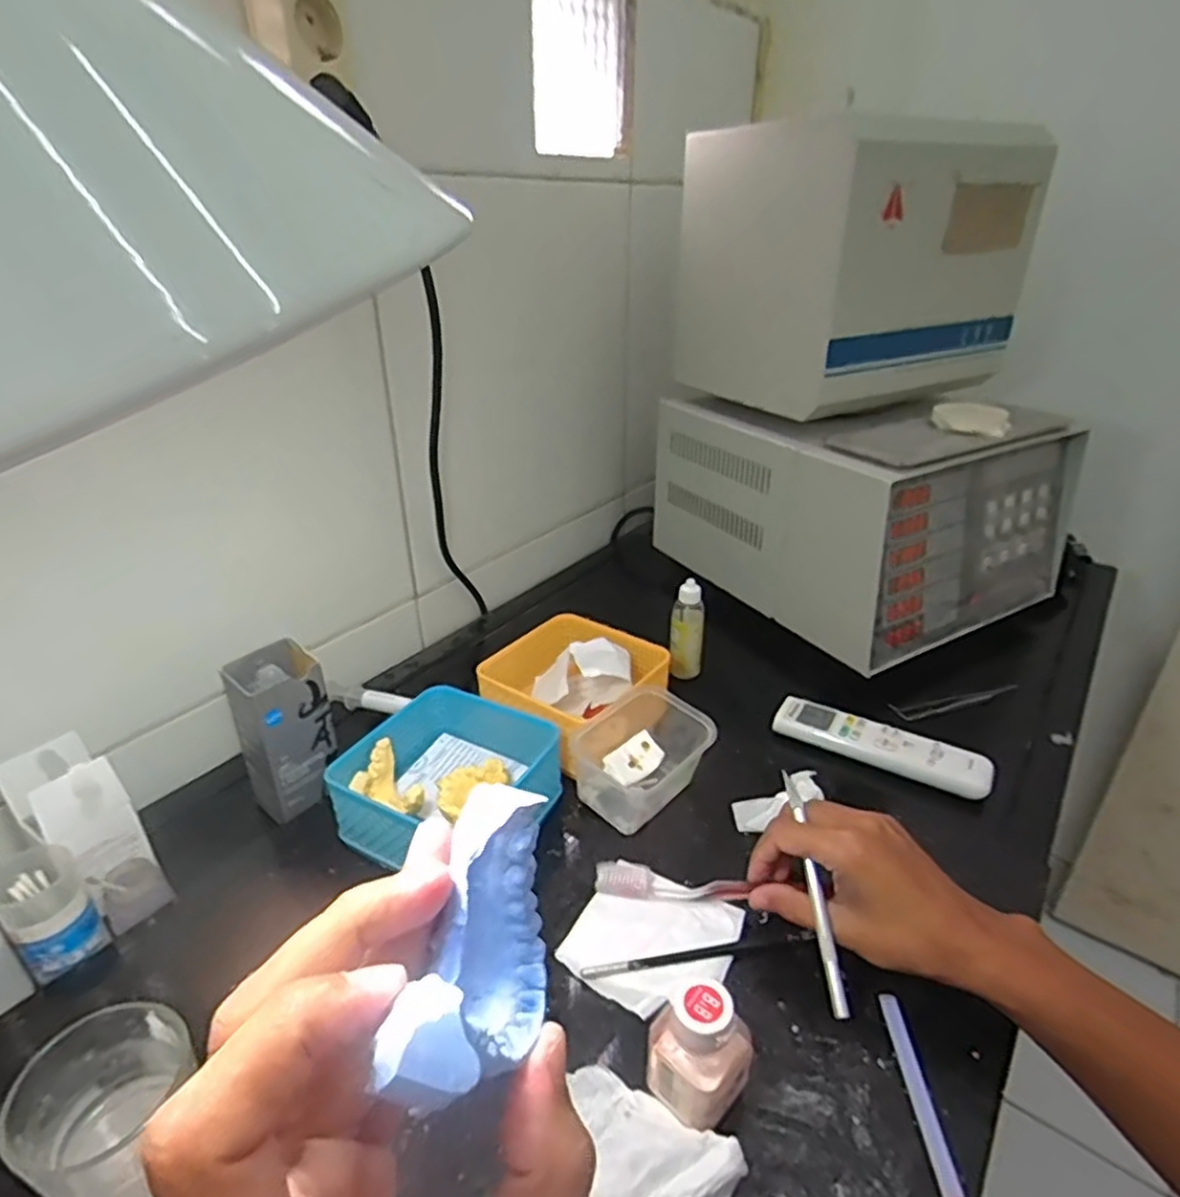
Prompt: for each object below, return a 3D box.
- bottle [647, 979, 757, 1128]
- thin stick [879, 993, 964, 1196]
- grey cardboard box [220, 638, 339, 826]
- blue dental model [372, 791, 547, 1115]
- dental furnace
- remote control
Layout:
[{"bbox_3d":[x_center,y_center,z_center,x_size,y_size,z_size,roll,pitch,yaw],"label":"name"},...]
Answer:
[{"bbox_3d":[0.058,0.226,0.358,0.043,0.067,0.044,-22,35,-35],"label":"bottle"},{"bbox_3d":[0.171,0.265,0.355,0.010,0.009,0.137,1,28,2],"label":"thin stick"},{"bbox_3d":[-0.238,0.105,0.555,0.065,0.120,0.065,-17,33,-29],"label":"grey cardboard box"},{"bbox_3d":[-0.024,0.084,0.160,0.023,0.049,0.070,2,28,4],"label":"blue dental model"},{"bbox_3d":[0.322,-0.238,0.801,0.391,0.436,0.365,-17,32,-29],"label":"dental furnace"},{"bbox_3d":[0.258,0.131,0.633,0.180,0.026,0.038,16,32,27],"label":"remote control"}]

